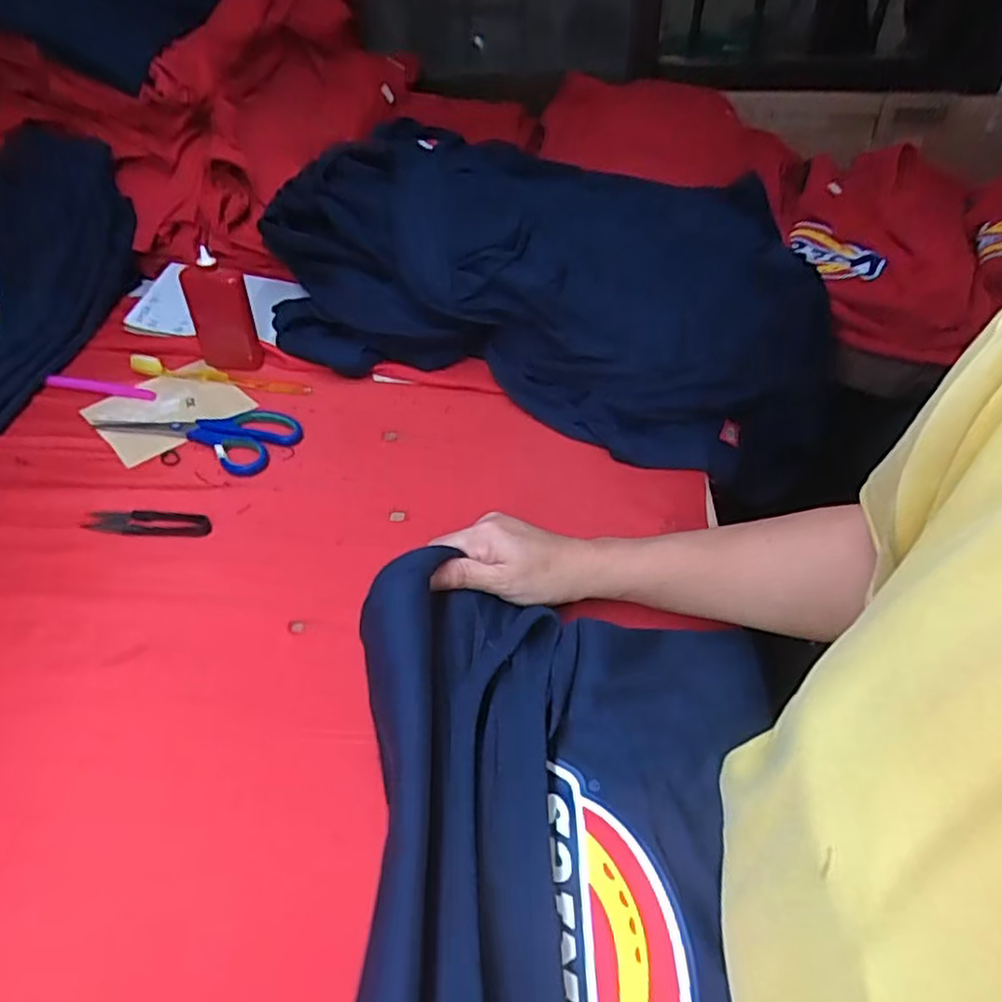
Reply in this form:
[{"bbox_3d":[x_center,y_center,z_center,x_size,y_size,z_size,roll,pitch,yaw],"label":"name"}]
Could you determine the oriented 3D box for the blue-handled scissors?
[{"bbox_3d":[-0.274,-0.066,0.597,0.181,0.008,0.074,14,47,10],"label":"blue-handled scissors"}]

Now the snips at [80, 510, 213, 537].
[{"bbox_3d":[-0.276,0.017,0.521,0.096,0.004,0.025,3,46,1],"label":"snips"}]

